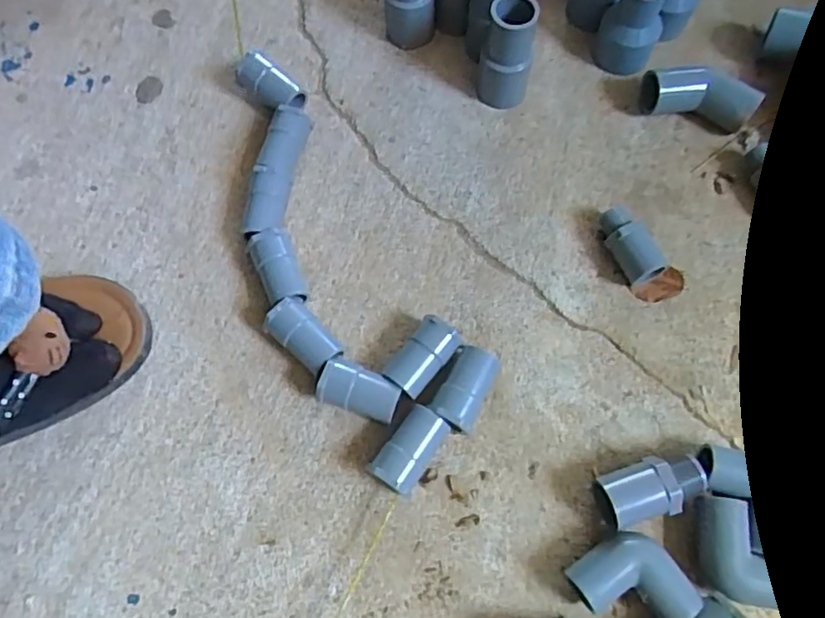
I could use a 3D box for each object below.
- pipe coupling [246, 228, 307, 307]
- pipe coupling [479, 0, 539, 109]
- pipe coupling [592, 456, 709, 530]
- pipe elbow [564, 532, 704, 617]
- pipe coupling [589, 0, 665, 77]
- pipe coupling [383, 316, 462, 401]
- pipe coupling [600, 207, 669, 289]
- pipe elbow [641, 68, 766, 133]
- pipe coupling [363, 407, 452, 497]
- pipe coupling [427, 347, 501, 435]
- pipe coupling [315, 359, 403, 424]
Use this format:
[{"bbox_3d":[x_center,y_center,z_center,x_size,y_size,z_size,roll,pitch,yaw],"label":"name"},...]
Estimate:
[{"bbox_3d":[-0.093,-0.026,0.434,0.028,0.030,0.054,-20,71,-7],"label":"pipe coupling"},{"bbox_3d":[0.072,-0.193,0.469,0.037,0.082,0.038,0,70,0],"label":"pipe coupling"},{"bbox_3d":[0.145,0.109,0.379,0.063,0.030,0.033,-21,71,-7],"label":"pipe coupling"},{"bbox_3d":[0.126,0.161,0.360,0.055,0.023,0.056,-31,73,-10],"label":"pipe elbow"},{"bbox_3d":[0.171,-0.221,0.484,0.048,0.070,0.047,21,71,8],"label":"pipe coupling"},{"bbox_3d":[0.007,0.034,0.411,0.027,0.029,0.051,35,74,12],"label":"pipe coupling"},{"bbox_3d":[0.152,-0.044,0.440,0.023,0.029,0.057,-28,72,-10],"label":"pipe coupling"},{"bbox_3d":[0.221,-0.164,0.482,0.083,0.030,0.036,13,70,5],"label":"pipe elbow"},{"bbox_3d":[-0.002,0.089,0.390,0.028,0.030,0.053,33,73,12],"label":"pipe coupling"},{"bbox_3d":[0.034,0.053,0.403,0.028,0.028,0.054,29,73,10],"label":"pipe coupling"},{"bbox_3d":[-0.034,0.055,0.406,0.052,0.028,0.027,18,71,7],"label":"pipe coupling"}]

